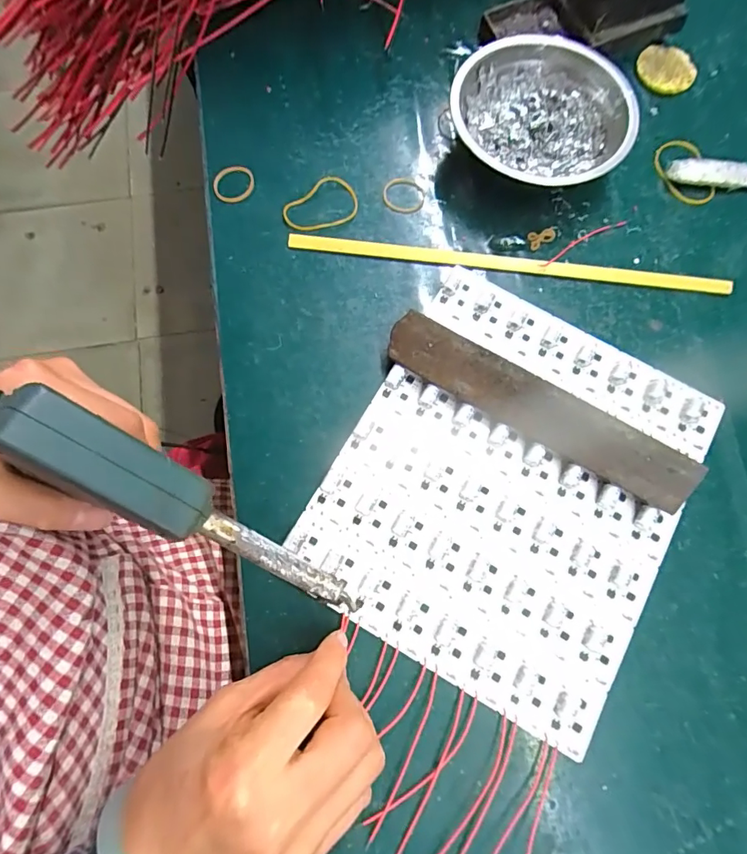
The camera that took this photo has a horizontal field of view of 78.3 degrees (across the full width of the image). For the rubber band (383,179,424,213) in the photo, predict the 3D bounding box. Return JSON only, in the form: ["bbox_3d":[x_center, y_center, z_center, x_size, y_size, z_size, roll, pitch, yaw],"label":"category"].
[{"bbox_3d":[0.023,-0.173,0.340,0.031,0.004,0.030,2,76,-1],"label":"rubber band"}]

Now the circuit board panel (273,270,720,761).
[{"bbox_3d":[0.085,0.035,0.286,0.200,0.010,0.234,30,77,6],"label":"circuit board panel"}]

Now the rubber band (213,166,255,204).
[{"bbox_3d":[-0.103,-0.180,0.339,0.029,0.004,0.031,0,76,-1],"label":"rubber band"}]

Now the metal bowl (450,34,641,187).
[{"bbox_3d":[0.118,-0.217,0.334,0.122,0.040,0.119,0,76,-1],"label":"metal bowl"}]

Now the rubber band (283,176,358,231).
[{"bbox_3d":[-0.036,-0.160,0.334,0.055,0.004,0.040,-40,80,-11],"label":"rubber band"}]

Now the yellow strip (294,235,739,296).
[{"bbox_3d":[0.096,-0.115,0.326,0.309,0.005,0.013,6,76,0],"label":"yellow strip"}]

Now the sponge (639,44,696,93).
[{"bbox_3d":[0.238,-0.290,0.373,0.047,0.007,0.040,24,76,5],"label":"sponge"}]

